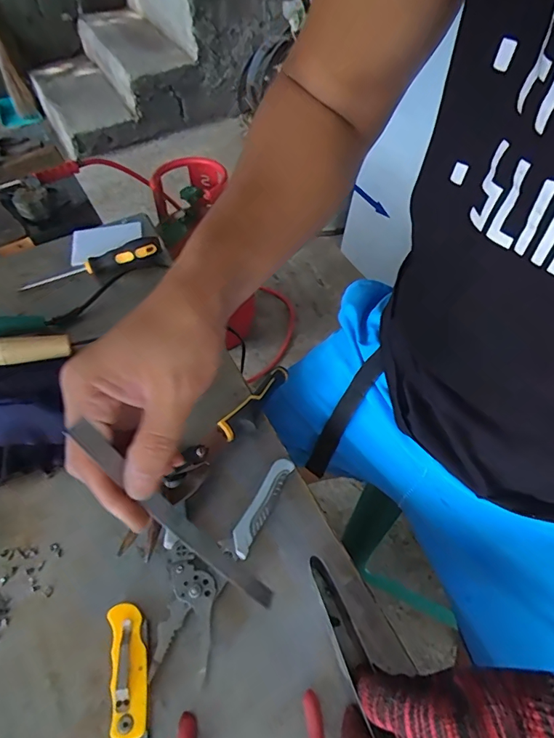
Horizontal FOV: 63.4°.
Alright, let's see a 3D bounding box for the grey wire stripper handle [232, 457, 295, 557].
[{"bbox_3d":[-0.014,0.126,0.419,0.019,0.017,0.098,22,58,18],"label":"grey wire stripper handle"}]

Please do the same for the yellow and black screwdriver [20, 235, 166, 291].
[{"bbox_3d":[-0.255,-0.145,0.616,0.190,0.029,0.035,-14,54,-7],"label":"yellow and black screwdriver"}]

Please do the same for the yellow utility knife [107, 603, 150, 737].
[{"bbox_3d":[-0.109,0.252,0.330,0.029,0.016,0.142,-12,54,-6],"label":"yellow utility knife"}]

